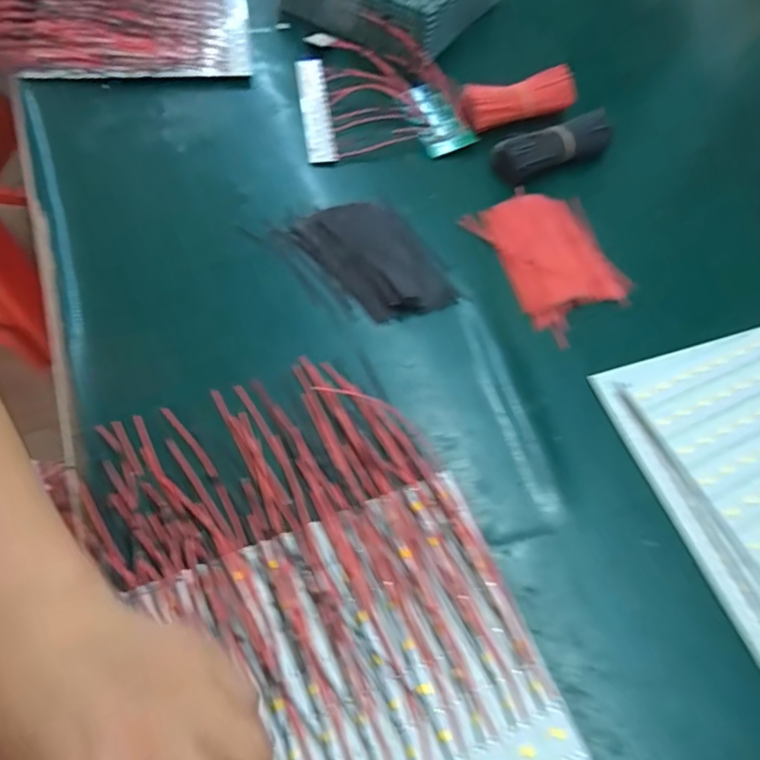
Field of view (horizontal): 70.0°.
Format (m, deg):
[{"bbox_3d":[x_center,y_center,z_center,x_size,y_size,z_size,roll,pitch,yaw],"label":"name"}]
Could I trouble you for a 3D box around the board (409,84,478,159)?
[{"bbox_3d":[0.054,-0.262,0.543,0.049,0.006,0.094,-19,65,-14],"label":"board"}]

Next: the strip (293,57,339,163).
[{"bbox_3d":[-0.065,-0.272,0.542,0.030,0.004,0.154,-6,62,-8],"label":"strip"}]

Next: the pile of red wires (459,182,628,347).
[{"bbox_3d":[0.149,-0.105,0.465,0.102,0.009,0.142,-20,65,-14],"label":"pile of red wires"}]

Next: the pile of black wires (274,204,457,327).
[{"bbox_3d":[-0.003,-0.106,0.449,0.089,0.019,0.136,-32,69,-19],"label":"pile of black wires"}]

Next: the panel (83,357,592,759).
[{"bbox_3d":[-0.033,0.135,0.314,0.208,0.013,0.322,-21,65,-15],"label":"panel"}]

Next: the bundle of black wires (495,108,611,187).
[{"bbox_3d":[0.165,-0.221,0.516,0.123,0.024,0.048,-24,66,-16],"label":"bundle of black wires"}]

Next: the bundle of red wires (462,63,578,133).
[{"bbox_3d":[0.143,-0.281,0.544,0.124,0.028,0.040,-21,65,-15],"label":"bundle of red wires"}]

